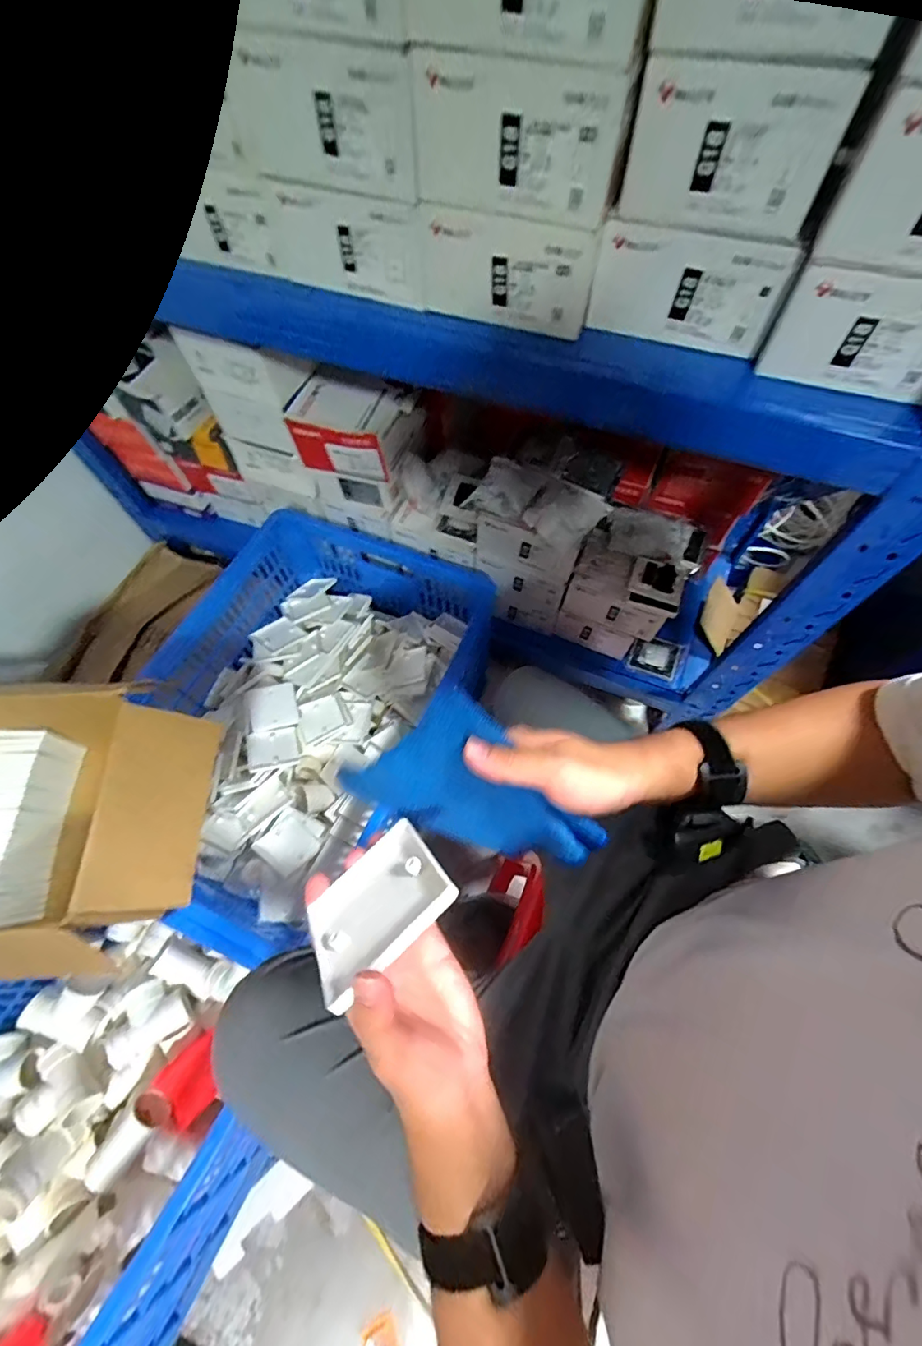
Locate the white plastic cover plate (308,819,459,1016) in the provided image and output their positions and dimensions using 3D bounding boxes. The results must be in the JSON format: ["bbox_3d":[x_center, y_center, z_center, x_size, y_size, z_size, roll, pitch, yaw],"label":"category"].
[{"bbox_3d":[-0.048,0.139,0.294,0.083,0.014,0.082,-42,31,-11],"label":"white plastic cover plate"}]

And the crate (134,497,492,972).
[{"bbox_3d":[-0.302,0.049,0.899,0.495,0.224,0.689,27,67,14],"label":"crate"}]

